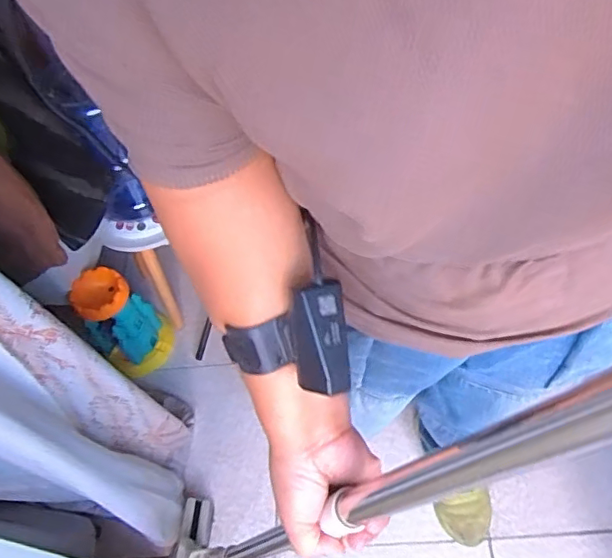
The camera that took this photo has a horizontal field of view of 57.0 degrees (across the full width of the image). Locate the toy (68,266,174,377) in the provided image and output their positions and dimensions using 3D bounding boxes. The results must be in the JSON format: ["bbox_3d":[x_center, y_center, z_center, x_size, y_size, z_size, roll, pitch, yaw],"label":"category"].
[{"bbox_3d":[-0.402,0.088,1.237,0.154,0.215,0.159,-3,59,5],"label":"toy"}]

